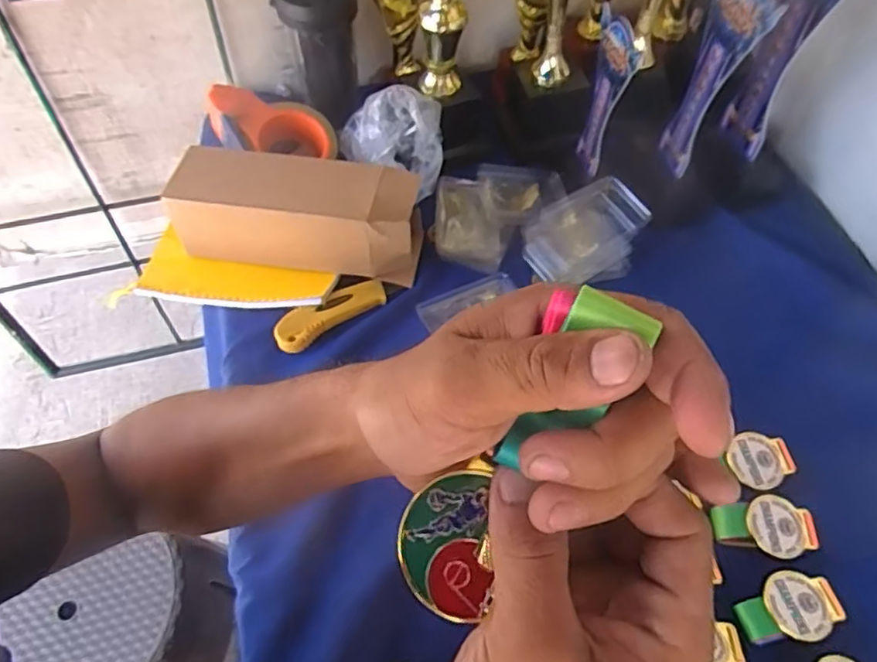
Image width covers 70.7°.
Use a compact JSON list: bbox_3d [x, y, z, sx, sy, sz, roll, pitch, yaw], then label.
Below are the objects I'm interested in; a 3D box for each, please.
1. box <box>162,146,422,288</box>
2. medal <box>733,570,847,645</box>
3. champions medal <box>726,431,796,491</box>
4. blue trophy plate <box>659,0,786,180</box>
[{"bbox_3d":[-0.144,-0.120,0.630,0.243,0.087,0.082,8,55,3],"label":"box"},{"bbox_3d":[0.266,0.208,0.467,0.077,0.004,0.047,-7,55,-7],"label":"medal"},{"bbox_3d":[0.279,0.111,0.535,0.056,0.005,0.048,-11,56,-10],"label":"champions medal"},{"bbox_3d":[0.270,-0.254,0.624,0.029,0.211,0.099,3,55,0],"label":"blue trophy plate"}]

